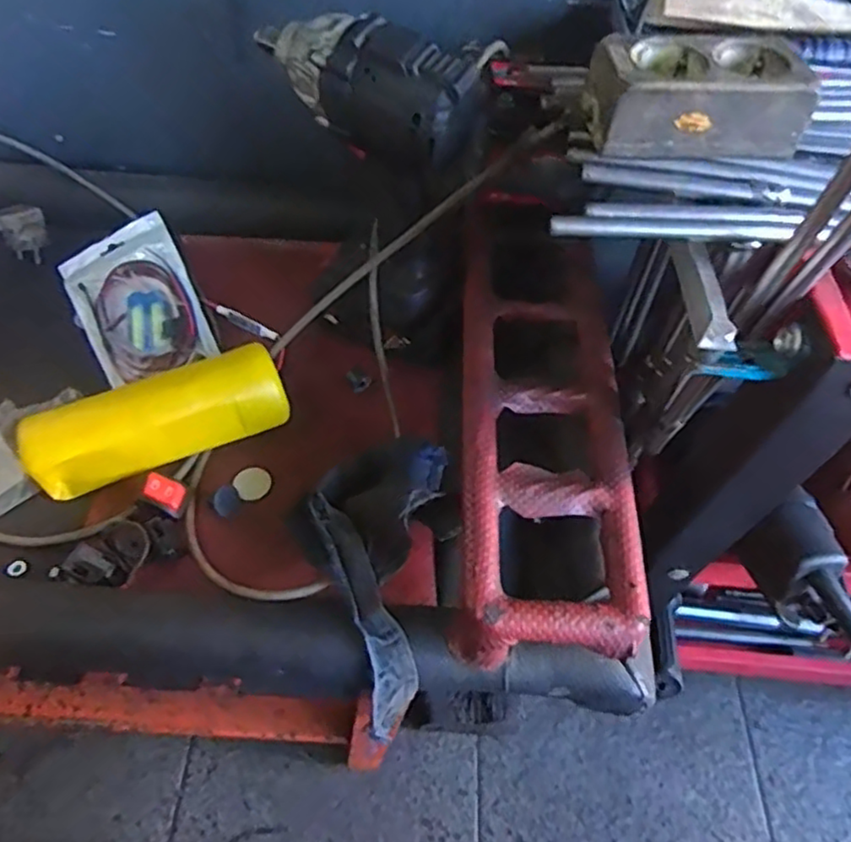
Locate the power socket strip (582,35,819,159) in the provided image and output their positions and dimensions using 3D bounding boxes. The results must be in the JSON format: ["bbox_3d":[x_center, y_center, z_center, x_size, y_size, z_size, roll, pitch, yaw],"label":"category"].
[{"bbox_3d":[0.139,-0.172,0.351,0.114,0.038,0.049,-1,55,-5],"label":"power socket strip"}]

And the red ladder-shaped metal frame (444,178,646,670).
[{"bbox_3d":[0.077,-0.010,0.466,0.106,0.058,0.340,4,54,-1],"label":"red ladder-shaped metal frame"}]

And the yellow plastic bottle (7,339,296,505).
[{"bbox_3d":[-0.184,-0.002,0.463,0.167,0.052,0.044,-18,58,-16],"label":"yellow plastic bottle"}]

